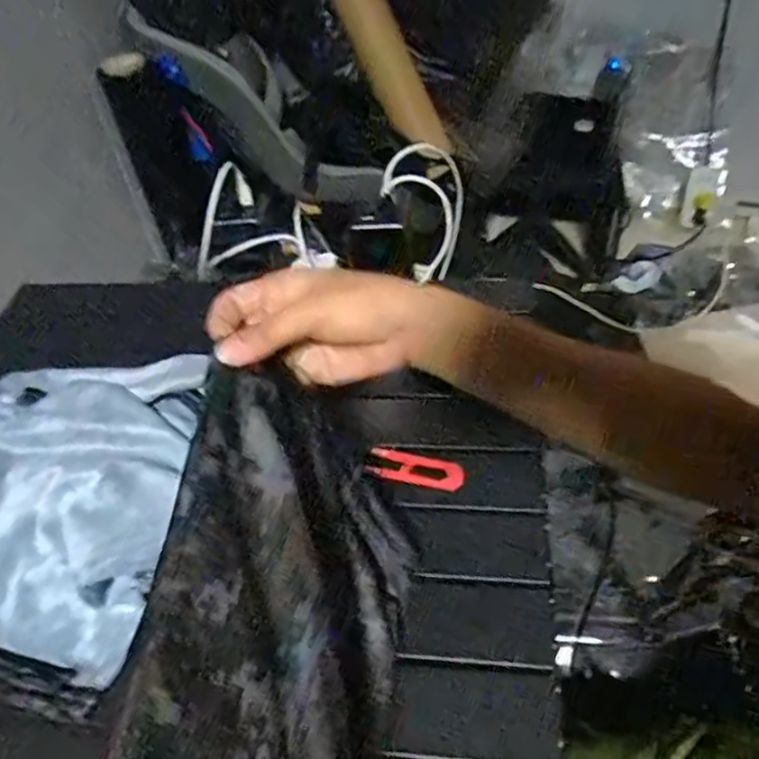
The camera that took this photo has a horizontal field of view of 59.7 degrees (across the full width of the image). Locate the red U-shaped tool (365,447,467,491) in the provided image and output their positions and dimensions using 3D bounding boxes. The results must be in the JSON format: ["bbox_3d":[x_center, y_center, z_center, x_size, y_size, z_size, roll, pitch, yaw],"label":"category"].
[{"bbox_3d":[0.030,0.071,0.530,0.076,0.008,0.026,8,55,12],"label":"red U-shaped tool"}]

